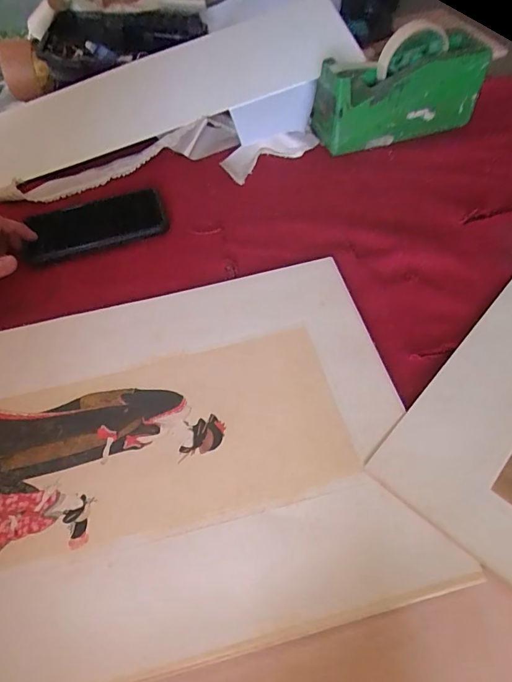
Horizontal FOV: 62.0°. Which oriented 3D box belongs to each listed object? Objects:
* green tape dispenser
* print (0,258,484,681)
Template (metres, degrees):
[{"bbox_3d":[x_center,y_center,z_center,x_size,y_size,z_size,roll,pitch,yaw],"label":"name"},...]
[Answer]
[{"bbox_3d":[0.176,-0.316,0.525,0.195,0.110,0.067,-14,56,-6],"label":"green tape dispenser"},{"bbox_3d":[-0.125,0.088,0.338,0.476,0.007,0.305,-13,56,-5],"label":"print"}]

